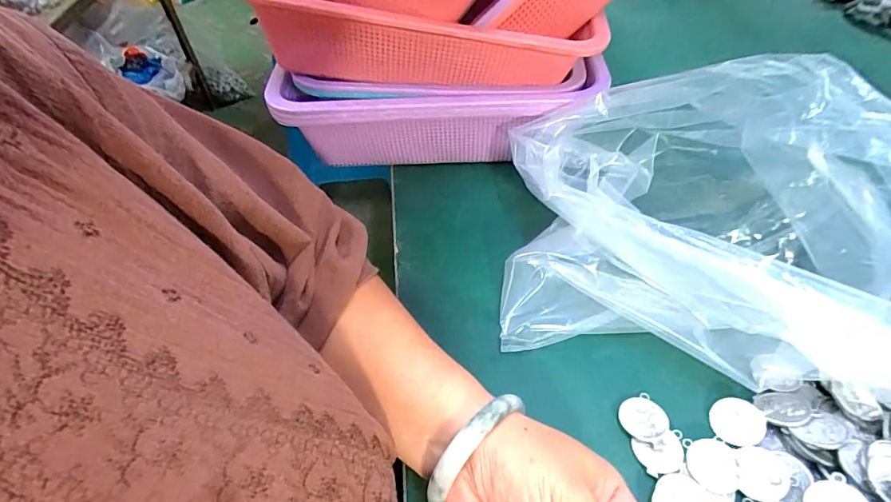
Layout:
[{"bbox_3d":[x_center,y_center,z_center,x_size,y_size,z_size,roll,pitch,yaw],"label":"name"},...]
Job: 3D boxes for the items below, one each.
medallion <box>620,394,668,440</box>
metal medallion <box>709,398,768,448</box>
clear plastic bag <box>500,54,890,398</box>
[{"bbox_3d":[0.128,0.107,0.293,0.030,0.004,0.028,-2,49,2],"label":"medallion"},{"bbox_3d":[0.184,0.107,0.287,0.029,0.004,0.030,-16,45,16],"label":"metal medallion"},{"bbox_3d":[0.197,-0.047,0.339,0.294,0.126,0.271,10,50,12],"label":"clear plastic bag"}]

